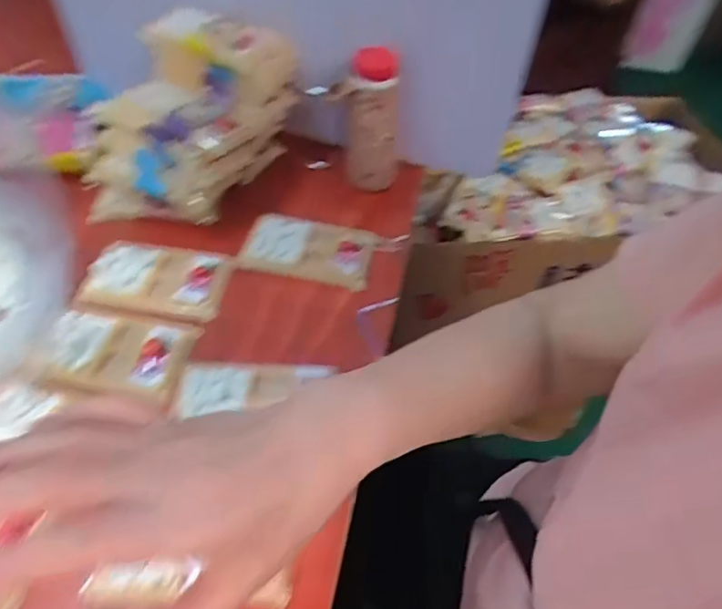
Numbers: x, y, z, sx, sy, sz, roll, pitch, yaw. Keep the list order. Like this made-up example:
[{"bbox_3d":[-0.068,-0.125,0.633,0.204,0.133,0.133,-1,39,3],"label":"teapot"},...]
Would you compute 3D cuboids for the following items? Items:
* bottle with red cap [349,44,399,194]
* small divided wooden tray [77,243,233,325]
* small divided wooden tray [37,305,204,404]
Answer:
[{"bbox_3d":[0.014,-0.206,0.599,0.060,0.149,0.048,5,50,1],"label":"bottle with red cap"},{"bbox_3d":[-0.205,-0.030,0.536,0.140,0.018,0.092,4,50,0],"label":"small divided wooden tray"},{"bbox_3d":[-0.219,0.039,0.474,0.128,0.013,0.089,9,51,4],"label":"small divided wooden tray"}]

